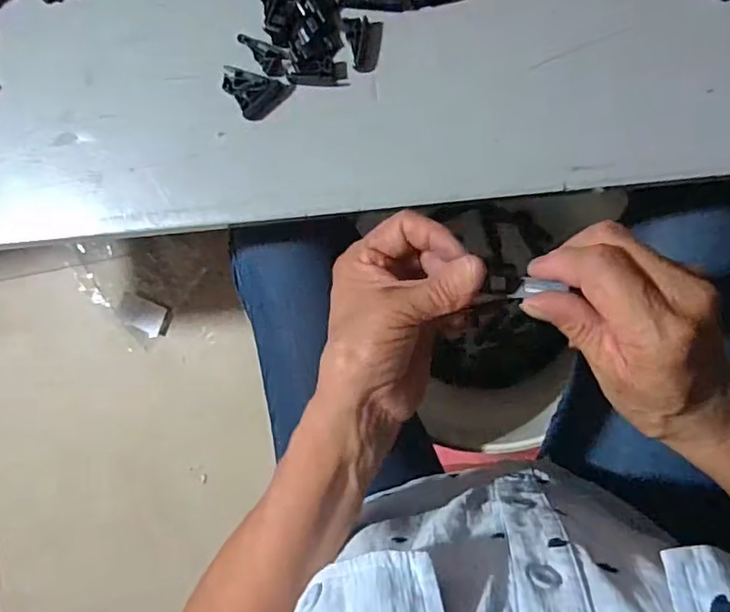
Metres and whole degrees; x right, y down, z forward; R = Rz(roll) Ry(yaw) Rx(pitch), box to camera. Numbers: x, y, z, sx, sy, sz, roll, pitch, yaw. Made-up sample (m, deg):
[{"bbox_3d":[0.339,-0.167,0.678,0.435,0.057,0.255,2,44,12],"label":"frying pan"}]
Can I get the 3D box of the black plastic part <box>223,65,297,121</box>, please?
[{"bbox_3d":[-0.069,-0.130,0.354,0.044,0.007,0.027,18,93,9],"label":"black plastic part"}]

